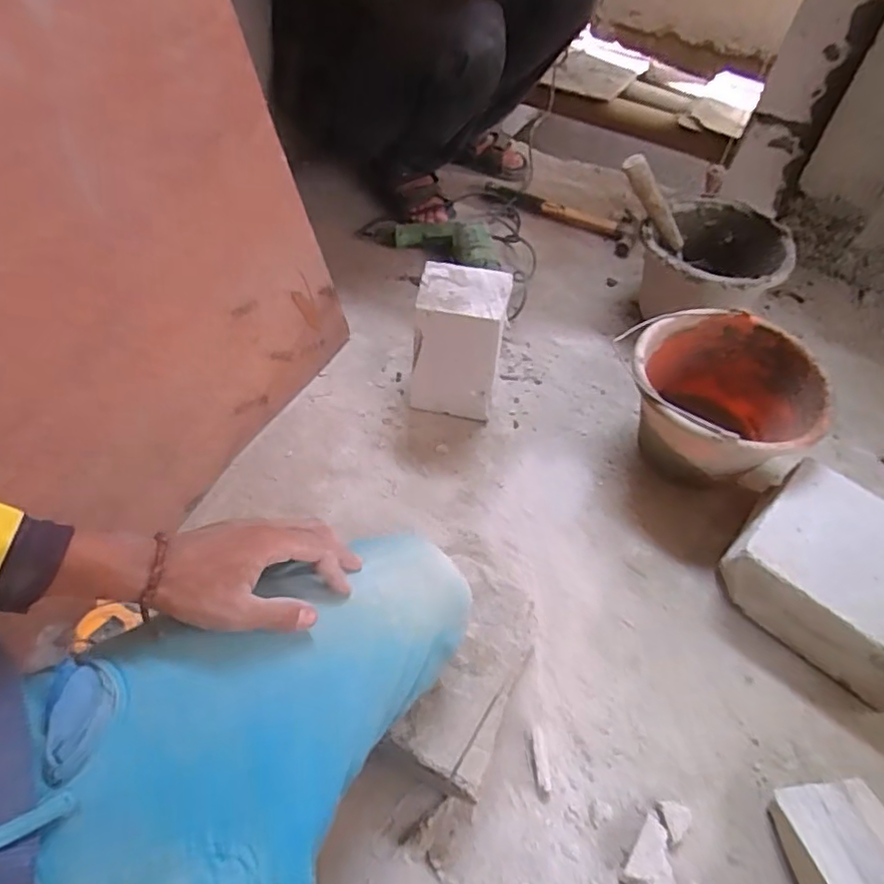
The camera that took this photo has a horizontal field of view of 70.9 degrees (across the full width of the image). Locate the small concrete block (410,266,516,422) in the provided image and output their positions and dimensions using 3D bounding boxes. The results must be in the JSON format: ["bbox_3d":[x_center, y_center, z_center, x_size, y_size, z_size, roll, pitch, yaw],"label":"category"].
[{"bbox_3d":[0.023,-0.136,0.887,0.120,0.202,0.100,9,52,2],"label":"small concrete block"}]

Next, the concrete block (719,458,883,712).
[{"bbox_3d":[0.478,0.159,0.754,0.227,0.101,0.203,35,58,20],"label":"concrete block"}]

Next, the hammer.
[{"bbox_3d":[0.238,-0.456,1.262,0.311,0.027,0.126,12,53,5],"label":"hammer"}]

